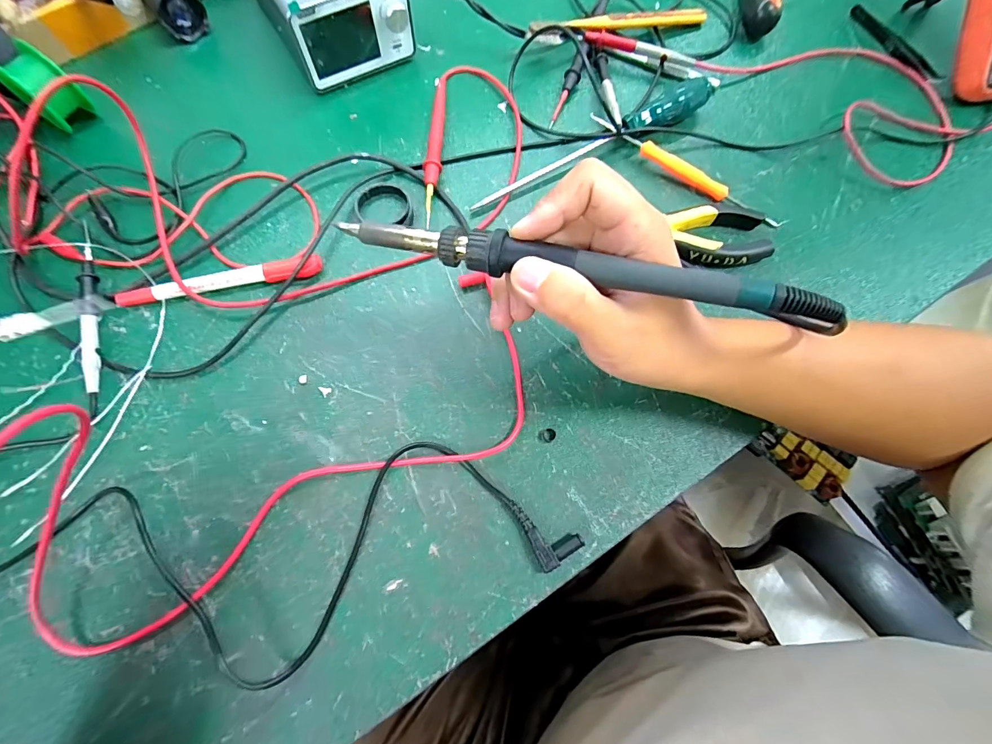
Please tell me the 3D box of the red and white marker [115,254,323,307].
[{"bbox_3d":[-0.196,-0.064,0.305,0.138,0.013,0.014,-11,73,-6],"label":"red and white marker"}]

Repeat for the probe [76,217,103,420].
[{"bbox_3d":[-0.277,-0.038,0.291,0.008,0.015,0.146,-16,73,-7],"label":"probe"}]

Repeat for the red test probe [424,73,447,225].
[{"bbox_3d":[-0.050,-0.185,0.349,0.013,0.015,0.159,1,72,-2],"label":"red test probe"}]

